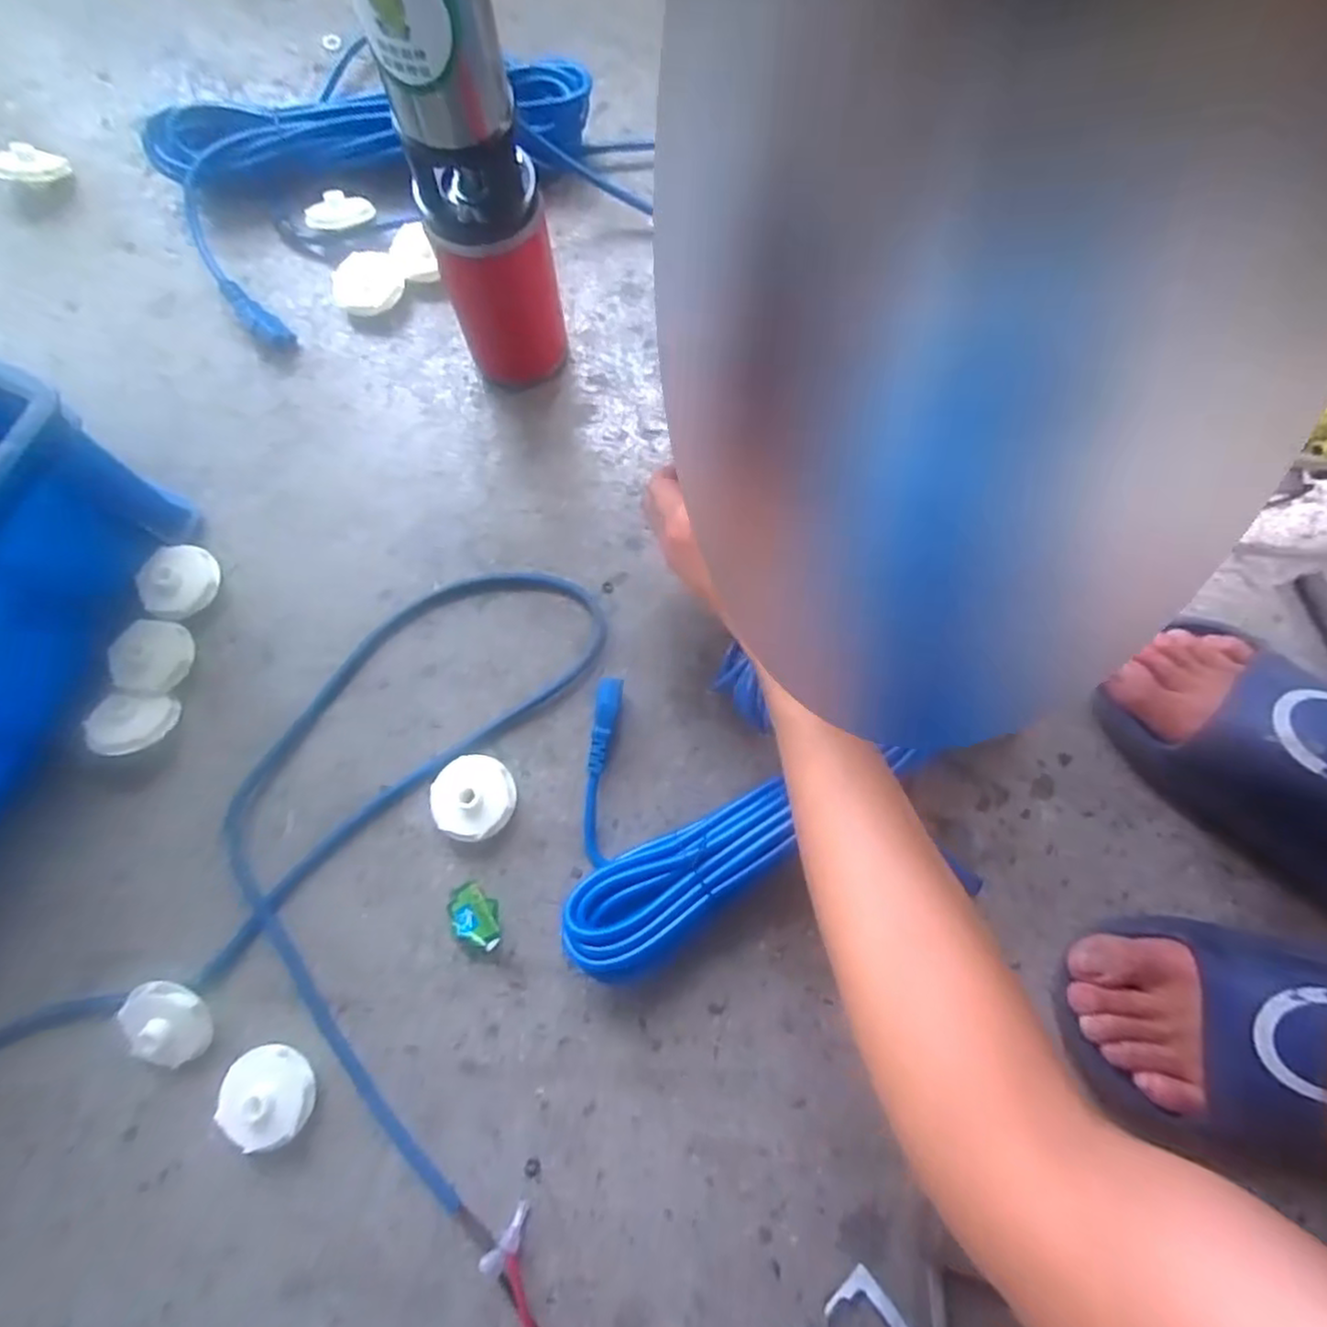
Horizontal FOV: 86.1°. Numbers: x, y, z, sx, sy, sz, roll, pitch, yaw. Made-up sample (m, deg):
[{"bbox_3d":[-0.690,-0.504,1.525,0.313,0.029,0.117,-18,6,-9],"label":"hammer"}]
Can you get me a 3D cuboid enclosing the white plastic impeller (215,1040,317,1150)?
[{"bbox_3d":[-0.234,0.256,0.423,0.050,0.027,0.054,0,75,0],"label":"white plastic impeller"}]

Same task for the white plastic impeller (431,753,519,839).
[{"bbox_3d":[-0.126,0.089,0.474,0.056,0.025,0.054,0,75,0],"label":"white plastic impeller"}]

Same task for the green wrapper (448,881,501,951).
[{"bbox_3d":[-0.123,0.163,0.456,0.032,0.018,0.042,-15,76,-4],"label":"green wrapper"}]

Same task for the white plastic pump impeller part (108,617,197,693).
[{"bbox_3d":[-0.352,-0.005,0.490,0.045,0.024,0.050,12,76,3],"label":"white plastic pump impeller part"}]

